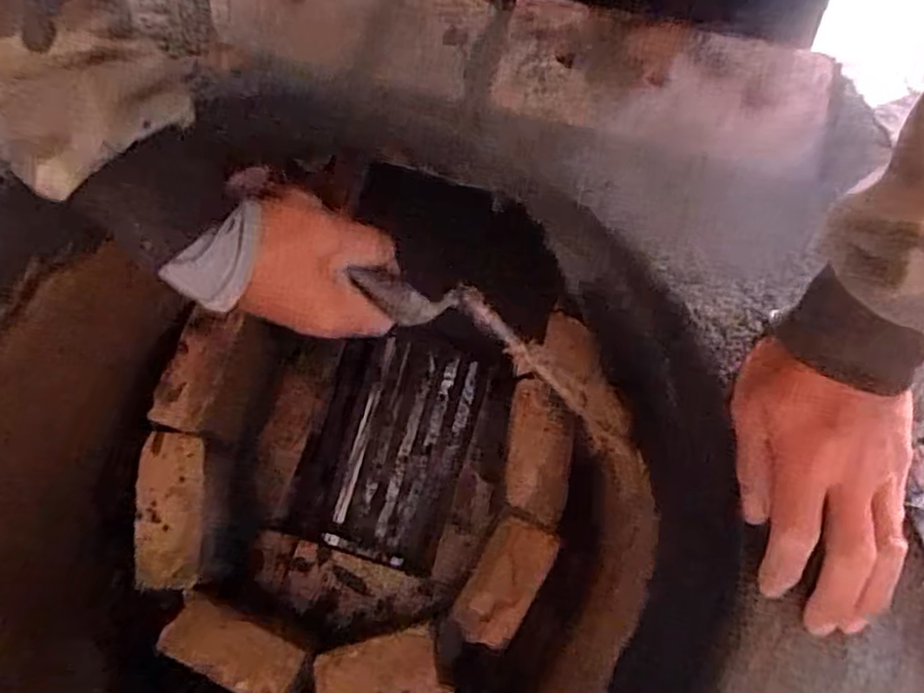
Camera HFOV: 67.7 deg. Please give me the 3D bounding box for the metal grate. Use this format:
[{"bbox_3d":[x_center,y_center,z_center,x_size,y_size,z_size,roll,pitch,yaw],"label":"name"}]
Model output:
[{"bbox_3d":[-0.081,0.112,0.764,0.166,0.021,0.232,17,83,4],"label":"metal grate"}]

